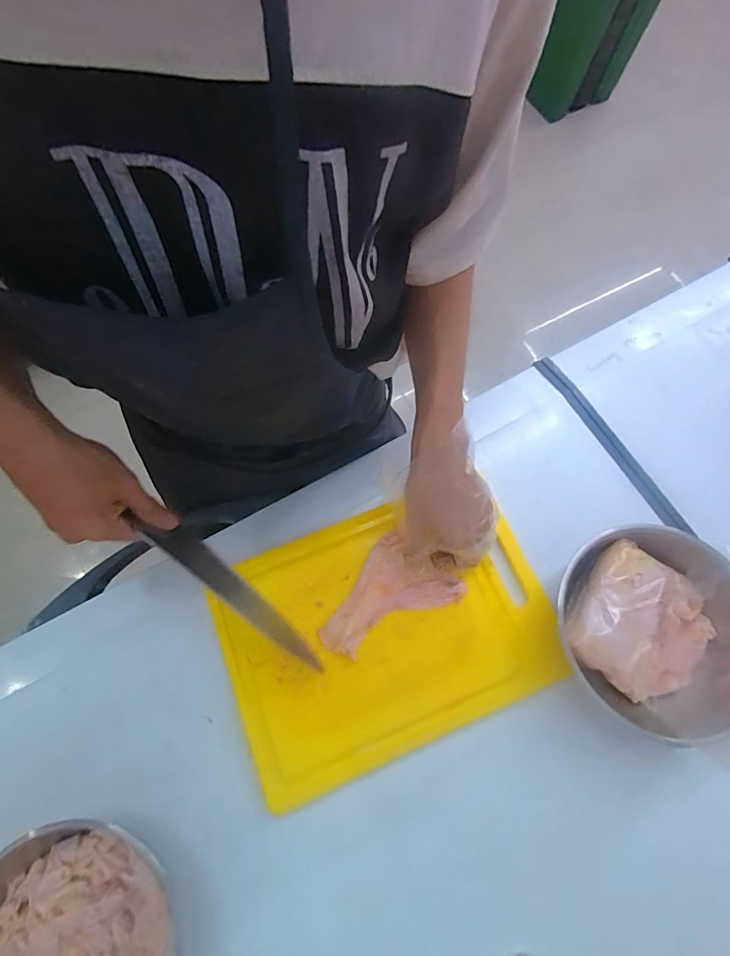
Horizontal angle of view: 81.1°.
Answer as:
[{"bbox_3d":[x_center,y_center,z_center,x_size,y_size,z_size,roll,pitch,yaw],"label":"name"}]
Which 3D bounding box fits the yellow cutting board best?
[{"bbox_3d":[0.019,0.159,0.469,0.338,0.024,0.243,-22,75,-8],"label":"yellow cutting board"}]

